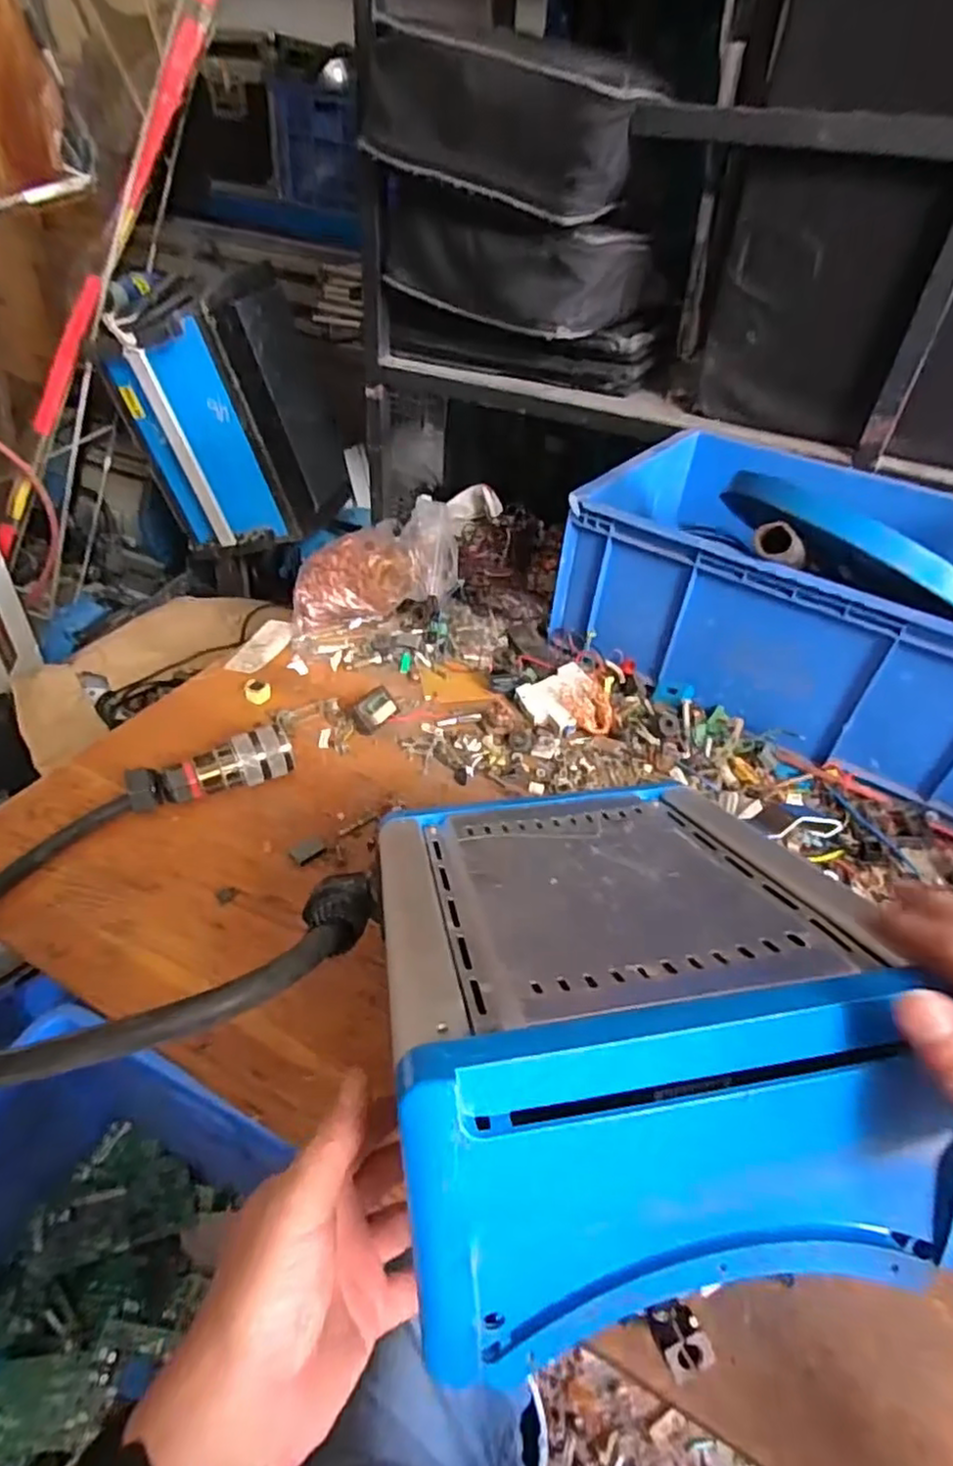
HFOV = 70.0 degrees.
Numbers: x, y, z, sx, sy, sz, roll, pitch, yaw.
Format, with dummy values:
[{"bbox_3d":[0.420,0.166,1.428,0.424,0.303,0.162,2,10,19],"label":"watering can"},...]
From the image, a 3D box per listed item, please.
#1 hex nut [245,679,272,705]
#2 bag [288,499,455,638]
[{"bbox_3d":[-0.228,-0.043,0.710,0.026,0.014,0.031,-10,44,-19],"label":"hex nut"},{"bbox_3d":[-0.111,-0.181,0.792,0.175,0.135,0.126,8,41,1],"label":"bag"}]

